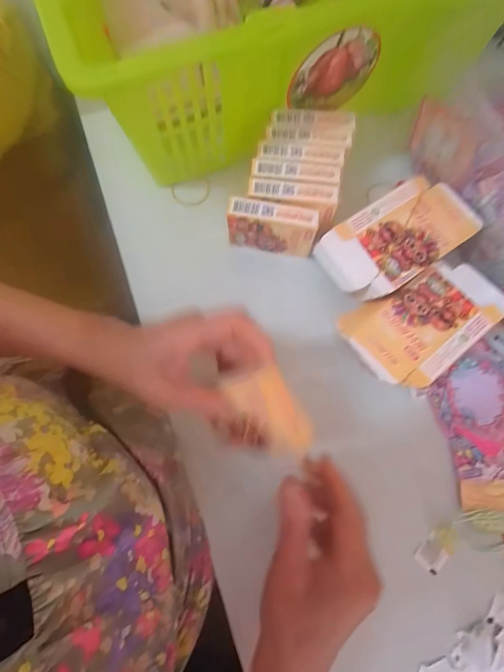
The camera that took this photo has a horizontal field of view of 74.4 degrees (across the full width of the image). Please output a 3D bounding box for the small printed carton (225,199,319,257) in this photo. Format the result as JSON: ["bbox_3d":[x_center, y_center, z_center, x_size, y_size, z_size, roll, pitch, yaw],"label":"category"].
[{"bbox_3d":[0.021,-0.111,0.347,0.088,0.061,0.020,11,76,2],"label":"small printed carton"}]

